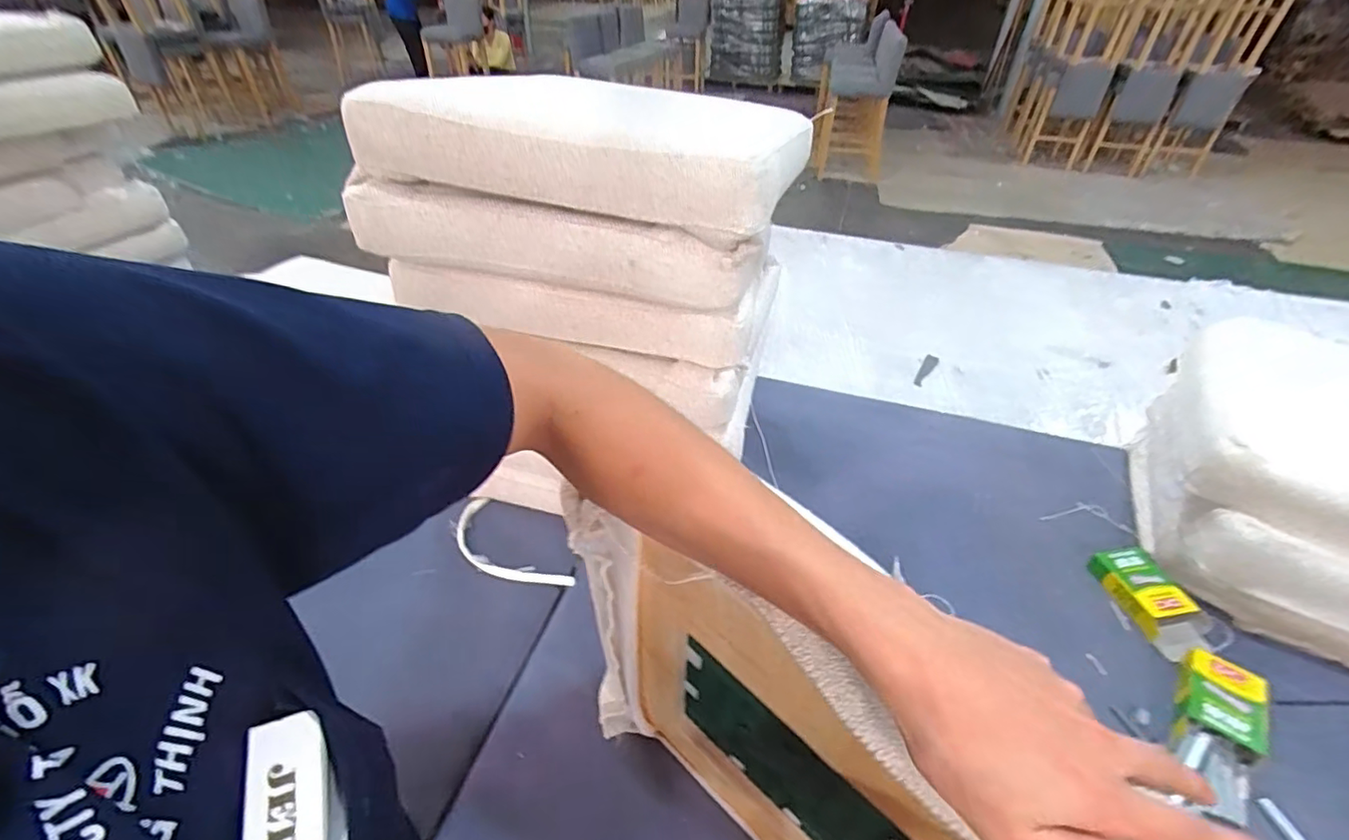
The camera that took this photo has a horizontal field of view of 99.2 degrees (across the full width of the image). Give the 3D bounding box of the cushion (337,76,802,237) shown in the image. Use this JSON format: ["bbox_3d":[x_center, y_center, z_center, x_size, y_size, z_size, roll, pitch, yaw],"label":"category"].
[{"bbox_3d":[-0.069,-0.355,0.695,0.447,0.095,0.404,13,42,13],"label":"cushion"}]

